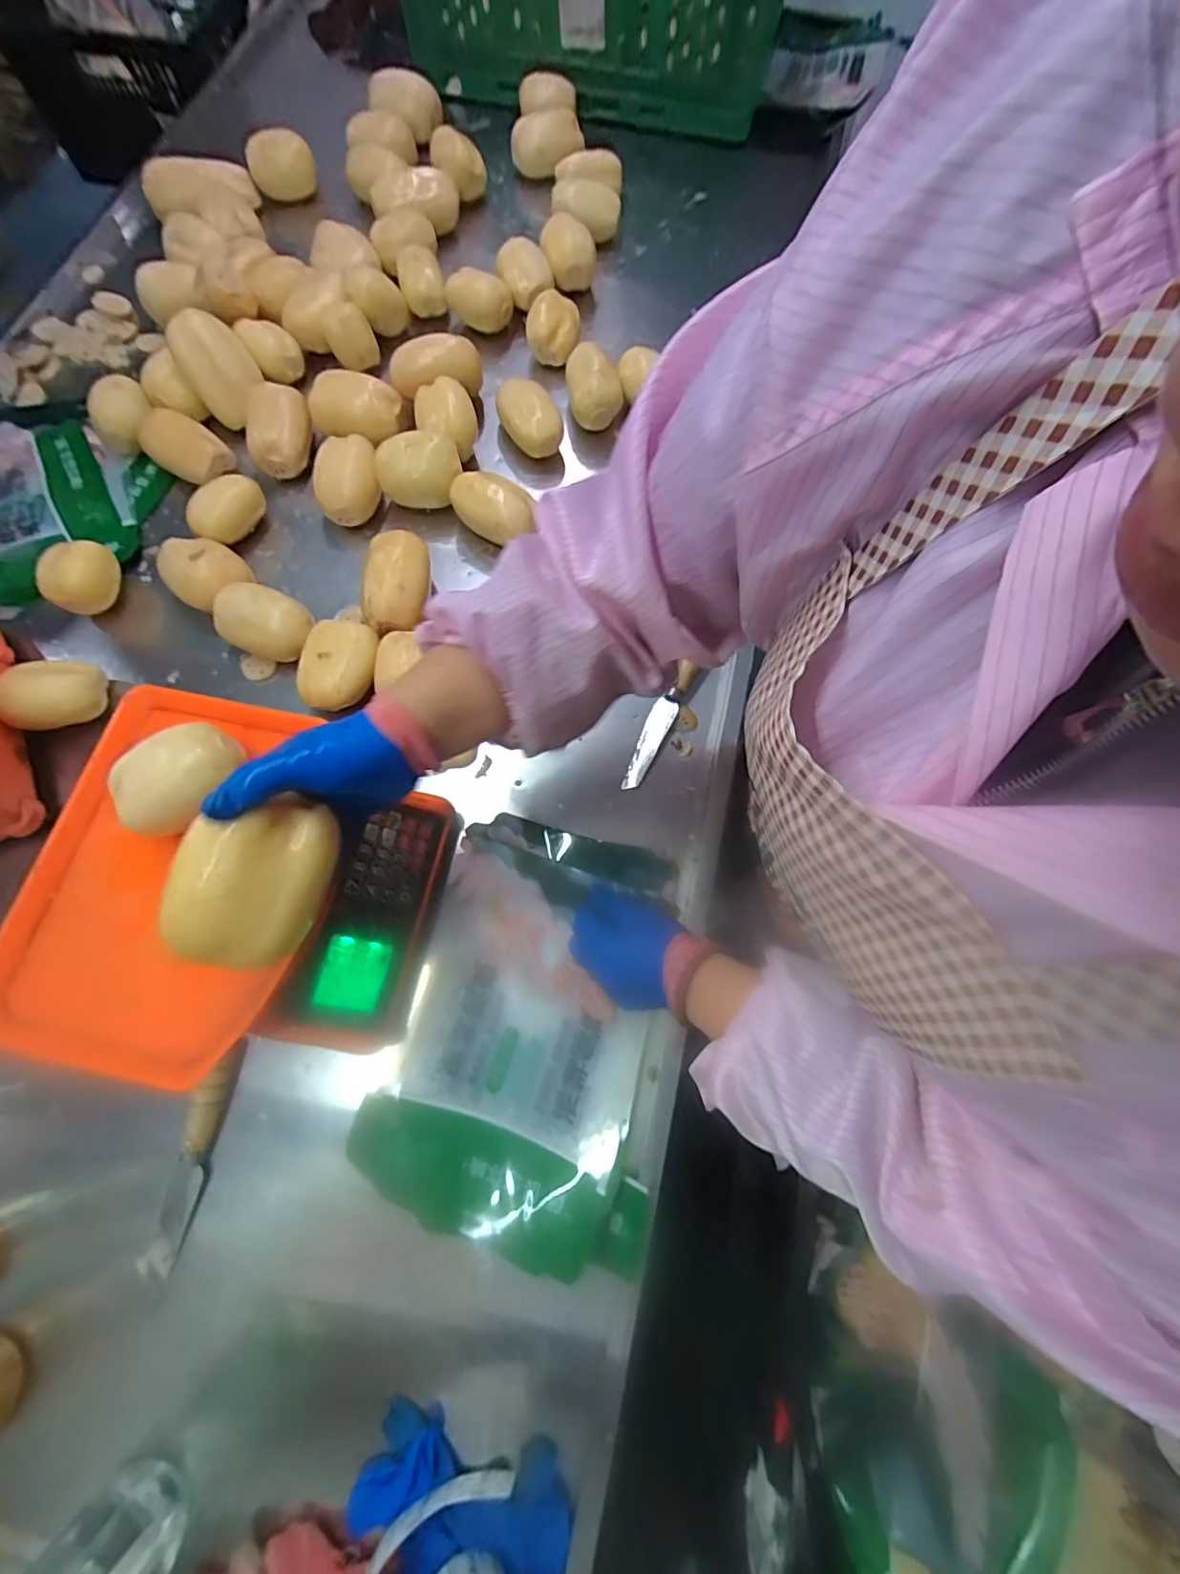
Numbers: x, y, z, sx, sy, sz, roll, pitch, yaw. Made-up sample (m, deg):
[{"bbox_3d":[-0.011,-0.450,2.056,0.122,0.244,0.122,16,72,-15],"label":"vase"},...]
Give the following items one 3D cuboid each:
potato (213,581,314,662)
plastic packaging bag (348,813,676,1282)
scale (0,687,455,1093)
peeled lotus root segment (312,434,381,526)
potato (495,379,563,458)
[{"bbox_3d":[-0.354,-0.182,0.593,0.090,0.056,0.075,20,74,5],"label":"potato"},{"bbox_3d":[-0.051,0.204,0.483,0.234,0.039,0.339,11,73,3],"label":"plastic packaging bag"},{"bbox_3d":[-0.291,0.083,0.471,0.286,0.119,0.291,8,73,2],"label":"scale"},{"bbox_3d":[-0.293,-0.376,0.652,0.071,0.058,0.102,-8,73,-3],"label":"peeled lotus root segment"},{"bbox_3d":[-0.082,-0.475,0.698,0.064,0.062,0.094,-26,75,-8],"label":"potato"}]

